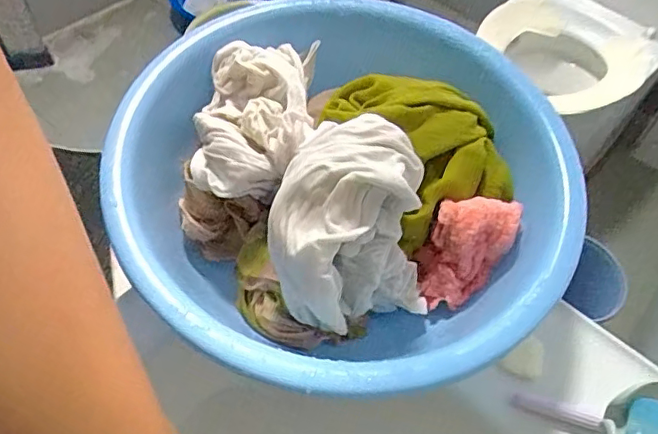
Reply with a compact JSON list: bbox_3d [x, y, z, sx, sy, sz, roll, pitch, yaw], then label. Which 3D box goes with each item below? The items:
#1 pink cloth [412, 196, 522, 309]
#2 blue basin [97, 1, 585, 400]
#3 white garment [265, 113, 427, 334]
[{"bbox_3d":[0.102,0.026,0.439,0.059,0.096,0.026,22,23,0],"label":"pink cloth"},{"bbox_3d":[0.013,-0.023,0.433,0.312,0.141,0.326,2,54,-3],"label":"blue basin"},{"bbox_3d":[0.016,0.012,0.388,0.105,0.125,0.111,2,54,-3],"label":"white garment"}]

